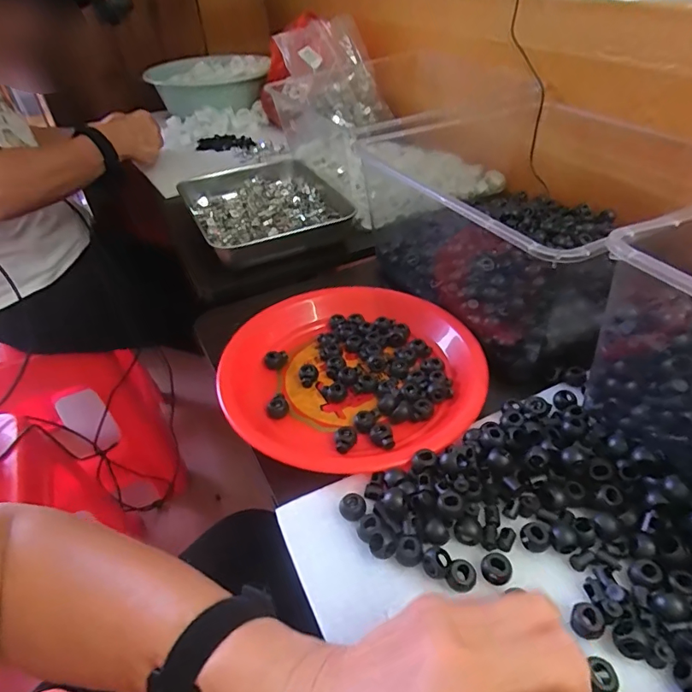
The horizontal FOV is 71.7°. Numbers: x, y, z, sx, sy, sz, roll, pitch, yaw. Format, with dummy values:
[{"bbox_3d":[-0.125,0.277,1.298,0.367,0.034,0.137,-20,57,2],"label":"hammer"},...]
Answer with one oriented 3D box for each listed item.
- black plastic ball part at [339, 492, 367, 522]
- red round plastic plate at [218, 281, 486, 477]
[{"bbox_3d":[0.004,0.108,0.322,0.019,0.014,0.014,10,42,16],"label":"black plastic ball part"},{"bbox_3d":[0.006,0.017,0.434,0.217,0.031,0.230,-2,40,2],"label":"red round plastic plate"}]

